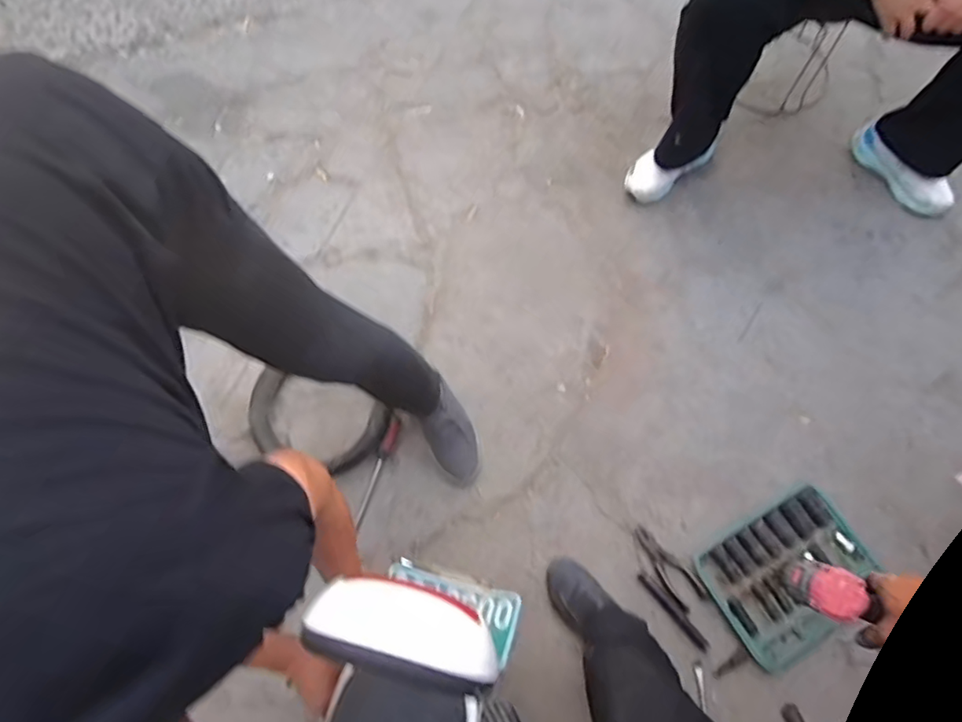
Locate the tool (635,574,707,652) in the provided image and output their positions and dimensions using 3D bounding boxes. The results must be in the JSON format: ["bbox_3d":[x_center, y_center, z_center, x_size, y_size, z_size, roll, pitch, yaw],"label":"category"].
[{"bbox_3d":[0.387,0.507,1.159,0.018,0.010,0.177,-39,76,-11],"label":"tool"}]

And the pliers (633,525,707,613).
[{"bbox_3d":[0.381,0.428,1.189,0.064,0.008,0.178,-37,73,-10],"label":"pliers"}]

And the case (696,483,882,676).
[{"bbox_3d":[0.625,0.431,1.167,0.322,0.042,0.255,-32,72,-8],"label":"case"}]

